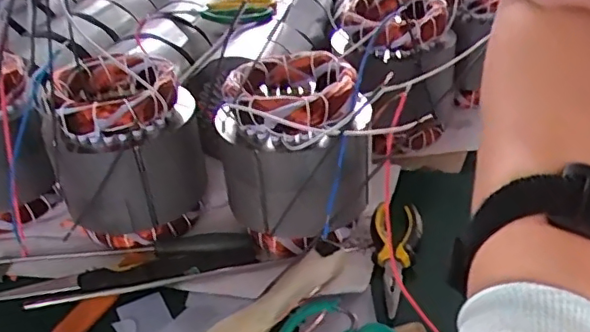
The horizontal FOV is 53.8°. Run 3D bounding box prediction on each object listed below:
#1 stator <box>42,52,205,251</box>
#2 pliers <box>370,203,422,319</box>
[{"bbox_3d":[-0.178,-0.014,0.623,0.148,0.168,0.133,-13,37,-15],"label":"stator"},{"bbox_3d":[0.102,0.091,0.590,0.051,0.025,0.136,3,35,7],"label":"pliers"}]

